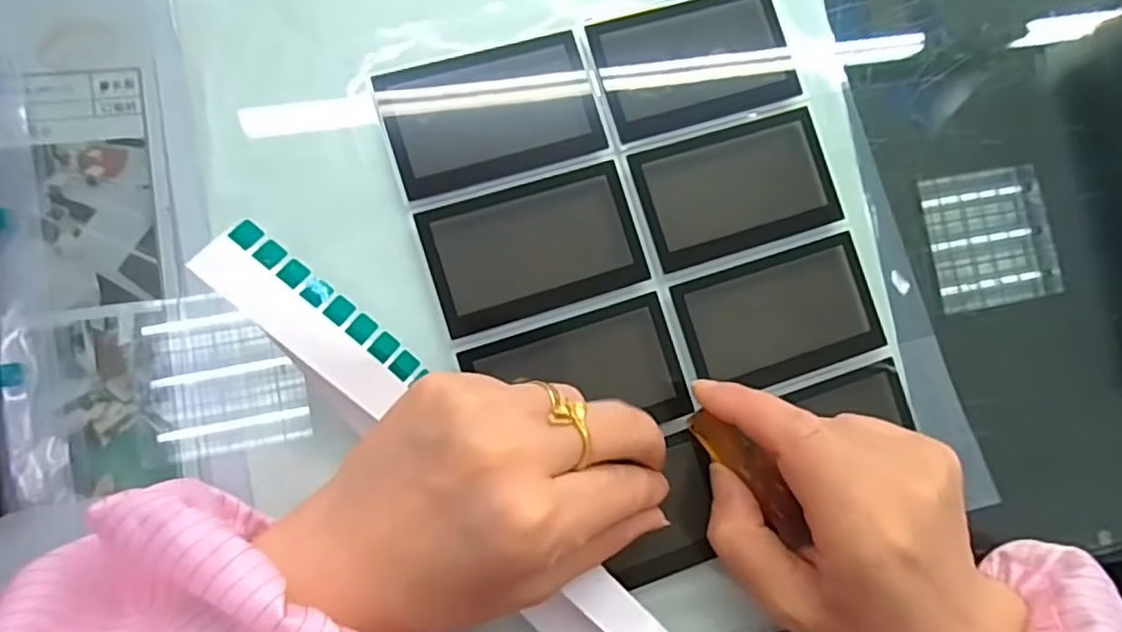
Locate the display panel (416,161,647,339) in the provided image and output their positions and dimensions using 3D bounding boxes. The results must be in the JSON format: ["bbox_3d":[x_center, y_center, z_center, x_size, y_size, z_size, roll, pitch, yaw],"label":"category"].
[{"bbox_3d":[-0.011,-0.028,0.259,0.084,0.006,0.052,-17,86,-9],"label":"display panel"}]

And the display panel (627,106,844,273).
[{"bbox_3d":[0.075,-0.055,0.273,0.084,0.005,0.051,-17,86,-9],"label":"display panel"}]

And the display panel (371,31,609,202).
[{"bbox_3d":[-0.028,-0.084,0.260,0.084,0.004,0.052,-17,86,-9],"label":"display panel"}]

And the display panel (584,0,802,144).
[{"bbox_3d":[0.058,-0.111,0.274,0.084,0.004,0.053,-18,87,-9],"label":"display panel"}]

